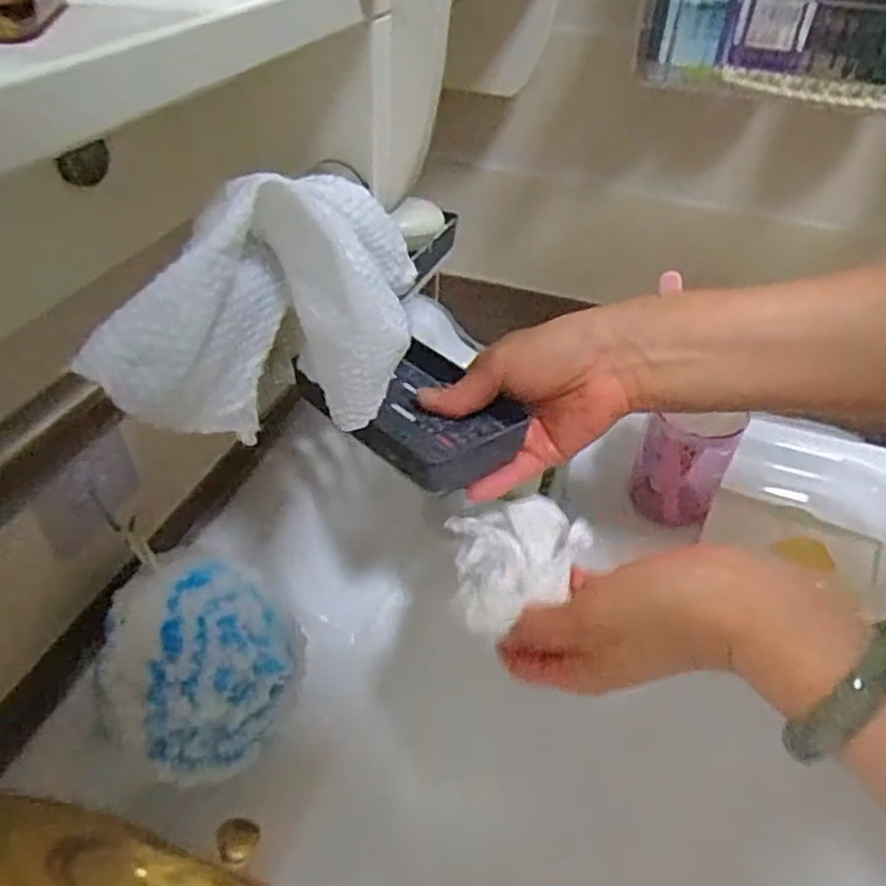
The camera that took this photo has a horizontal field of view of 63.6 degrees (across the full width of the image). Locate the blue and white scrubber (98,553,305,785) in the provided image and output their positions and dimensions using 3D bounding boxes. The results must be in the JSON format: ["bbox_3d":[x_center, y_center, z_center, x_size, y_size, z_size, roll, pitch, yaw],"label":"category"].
[{"bbox_3d":[-0.110,0.099,0.340,0.080,0.068,0.087,-4,41,-11],"label":"blue and white scrubber"}]

